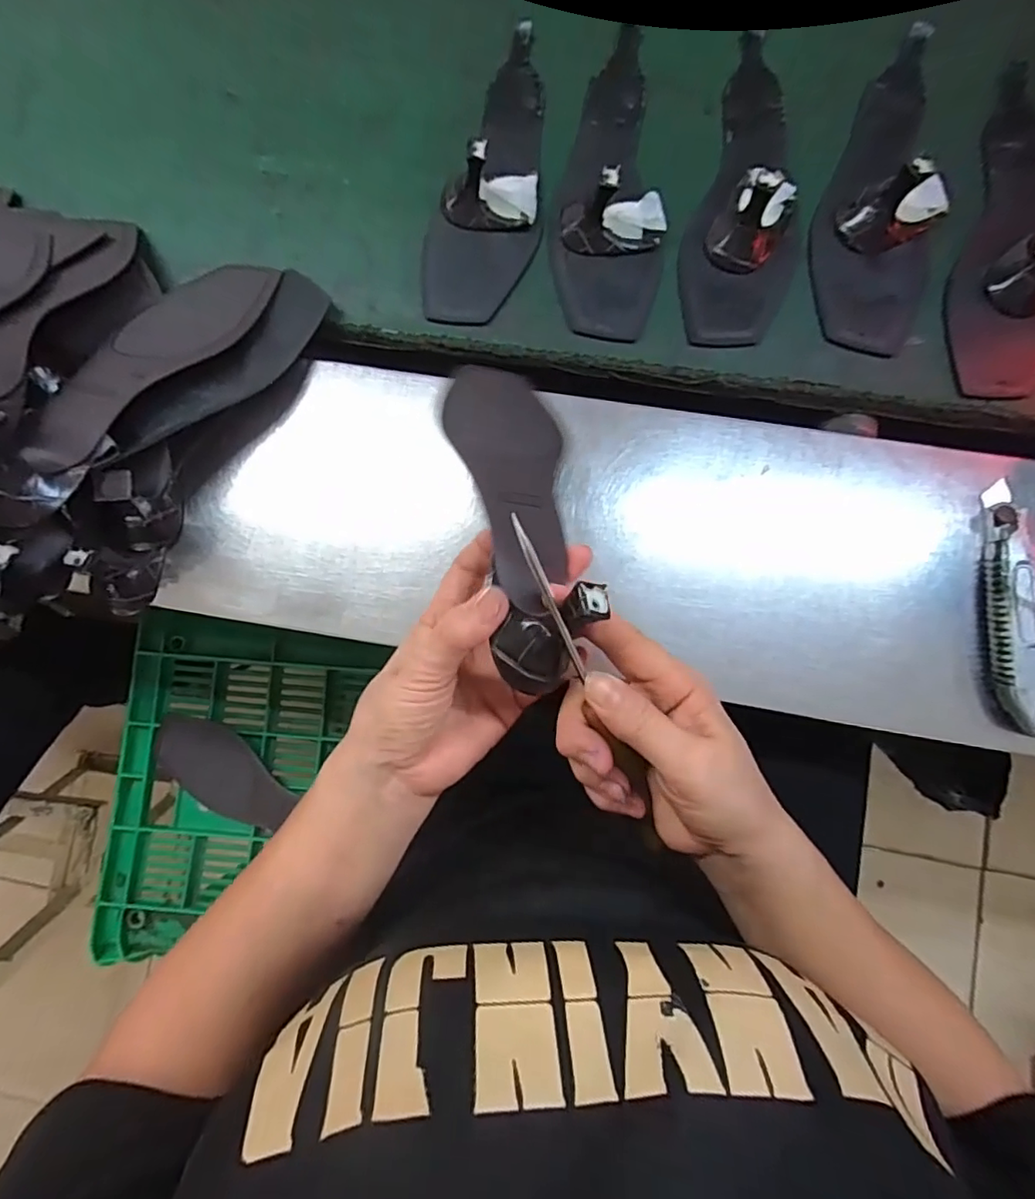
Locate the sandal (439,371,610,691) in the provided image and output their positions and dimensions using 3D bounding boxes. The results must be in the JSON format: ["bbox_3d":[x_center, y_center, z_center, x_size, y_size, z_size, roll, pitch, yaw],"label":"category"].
[{"bbox_3d":[-0.002,-0.065,0.311,0.060,0.065,0.227,-10,52,1],"label":"sandal"}]

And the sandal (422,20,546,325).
[{"bbox_3d":[-0.020,-0.335,0.422,0.083,0.042,0.244,8,84,3],"label":"sandal"}]

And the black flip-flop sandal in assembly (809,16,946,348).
[{"bbox_3d":[0.279,-0.315,0.407,0.087,0.042,0.260,15,85,4],"label":"black flip-flop sandal in assembly"}]

